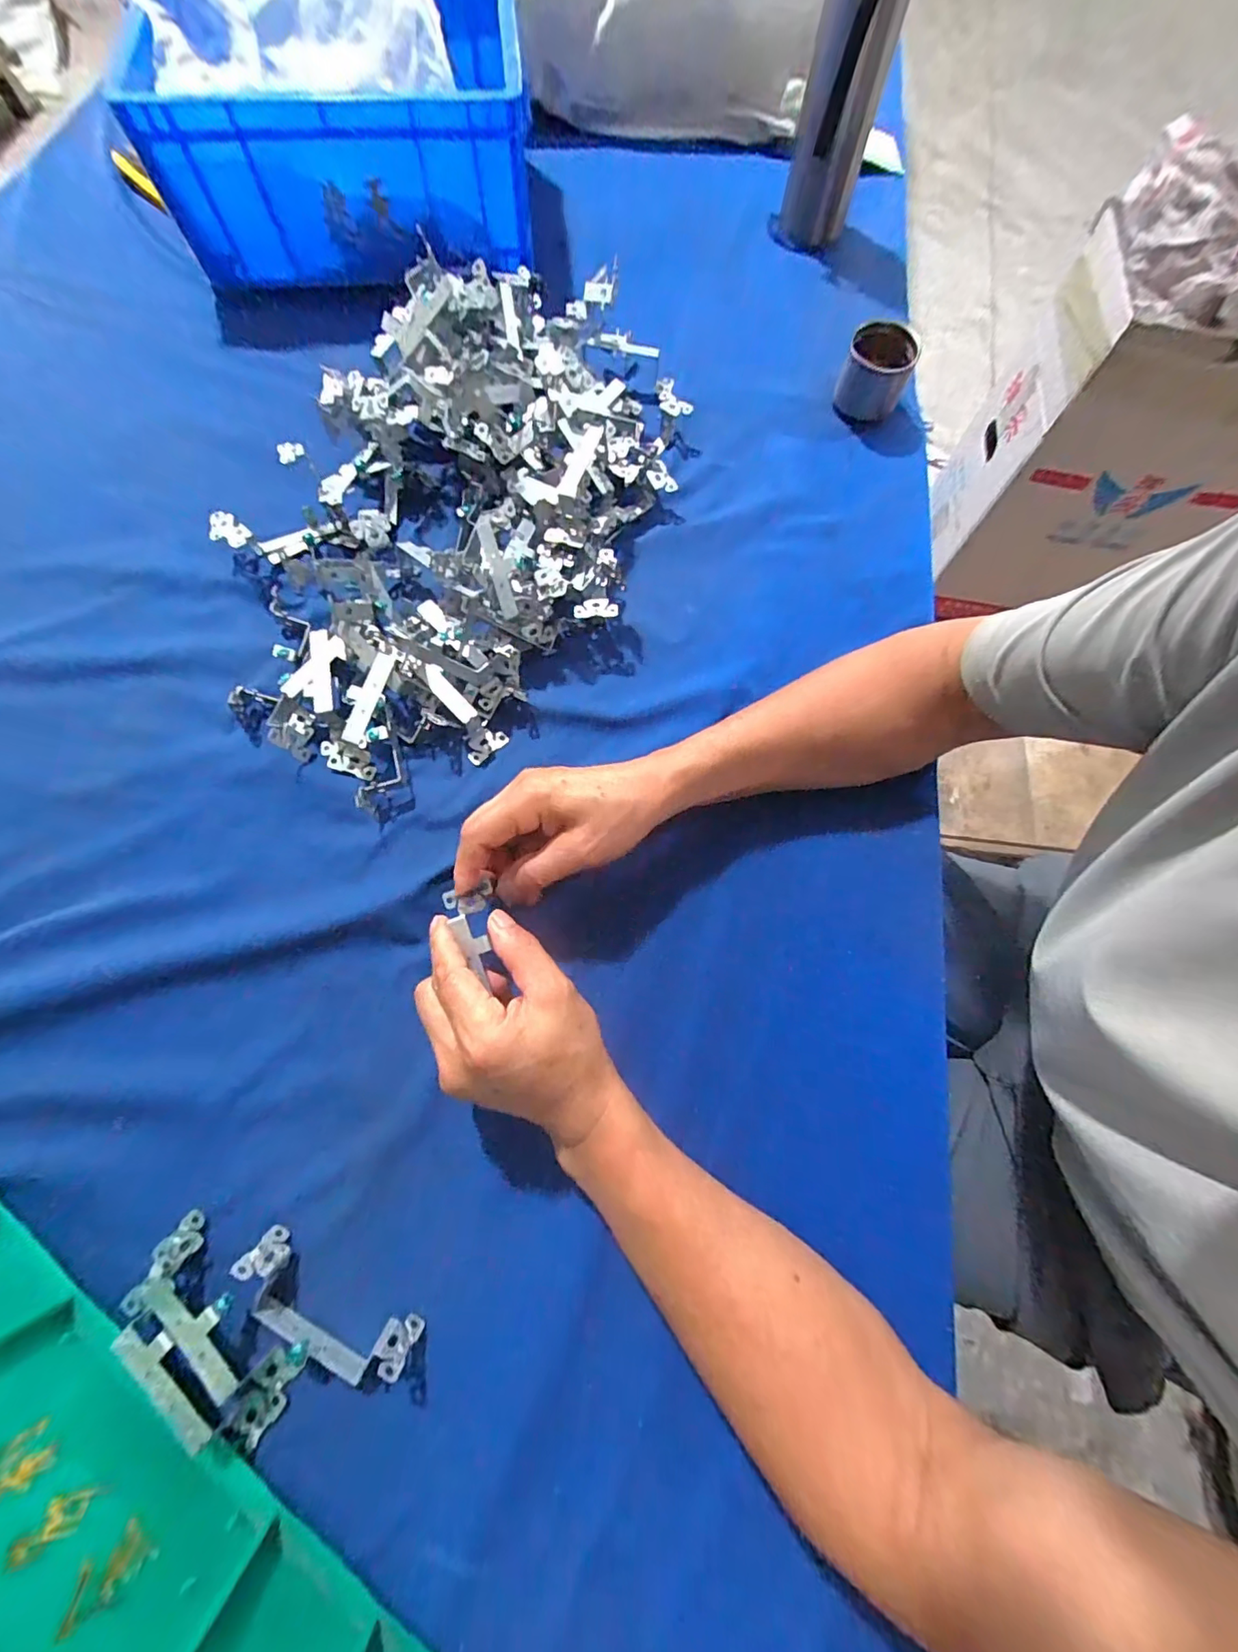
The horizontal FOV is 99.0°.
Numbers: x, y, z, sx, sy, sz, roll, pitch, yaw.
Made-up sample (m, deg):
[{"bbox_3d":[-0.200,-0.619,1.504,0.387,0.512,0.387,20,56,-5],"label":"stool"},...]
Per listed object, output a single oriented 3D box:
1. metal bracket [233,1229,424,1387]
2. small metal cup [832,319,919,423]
[{"bbox_3d":[-0.166,0.272,0.291,0.106,0.025,0.037,26,74,5],"label":"metal bracket"},{"bbox_3d":[0.244,-0.431,0.505,0.063,0.059,0.055,22,74,4],"label":"small metal cup"}]

